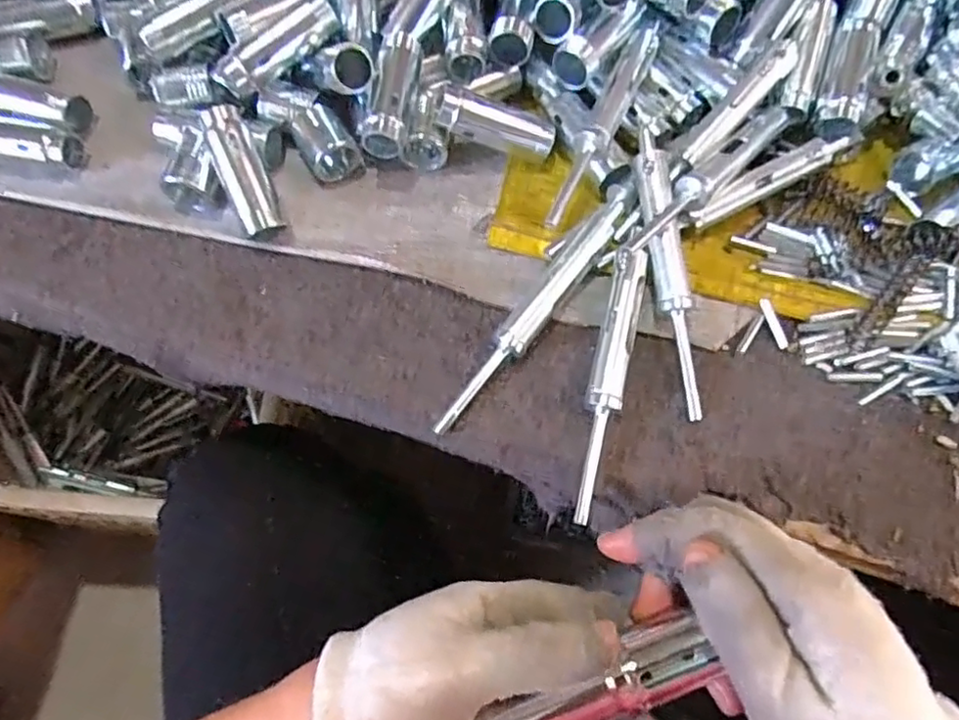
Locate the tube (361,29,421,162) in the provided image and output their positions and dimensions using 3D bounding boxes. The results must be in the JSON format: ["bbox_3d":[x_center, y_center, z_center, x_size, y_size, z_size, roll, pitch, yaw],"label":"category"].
[{"bbox_3d":[-0.049,-0.150,0.365,0.023,0.025,0.073,6,68,3],"label":"tube"}]

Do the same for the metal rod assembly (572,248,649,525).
[{"bbox_3d":[0.065,0.010,0.320,0.017,0.021,0.140,13,69,5],"label":"metal rod assembly"}]

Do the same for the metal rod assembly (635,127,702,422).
[{"bbox_3d":[0.102,-0.047,0.339,0.020,0.018,0.154,-7,80,7],"label":"metal rod assembly"}]

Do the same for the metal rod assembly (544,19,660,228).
[{"bbox_3d":[0.072,-0.136,0.363,0.018,0.022,0.160,24,70,10],"label":"metal rod assembly"}]

